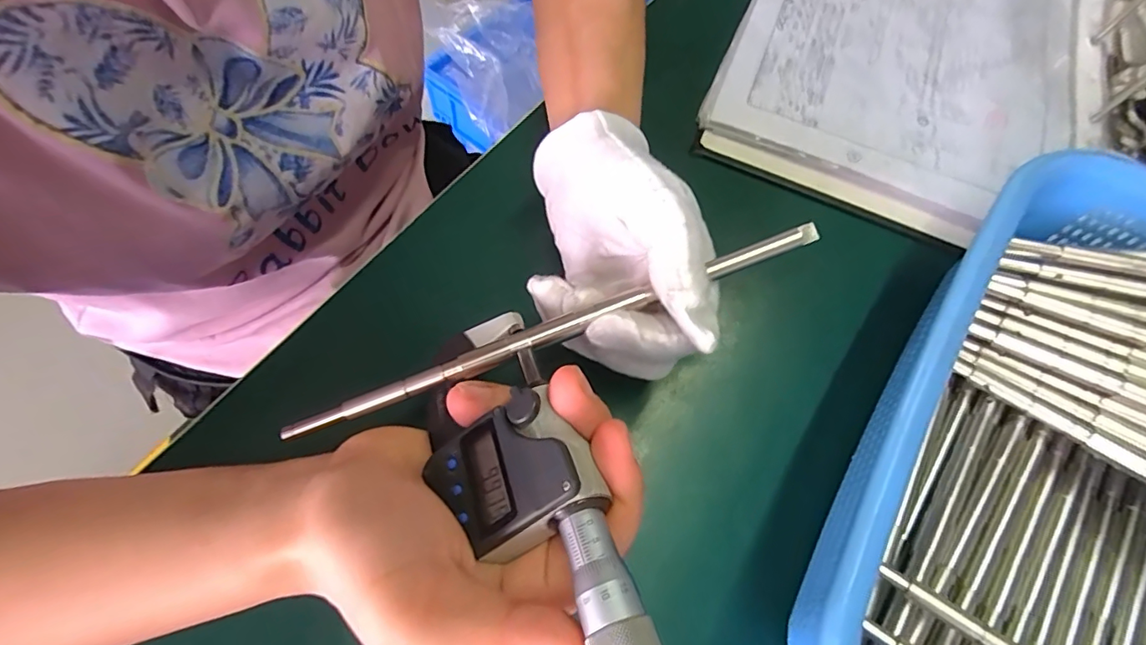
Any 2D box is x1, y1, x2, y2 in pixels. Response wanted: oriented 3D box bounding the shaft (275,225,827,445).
[{"bbox_3d":[-0.006,0.002,0.195,0.211,0.006,0.008,-21,69,-3],"label":"shaft"}]

